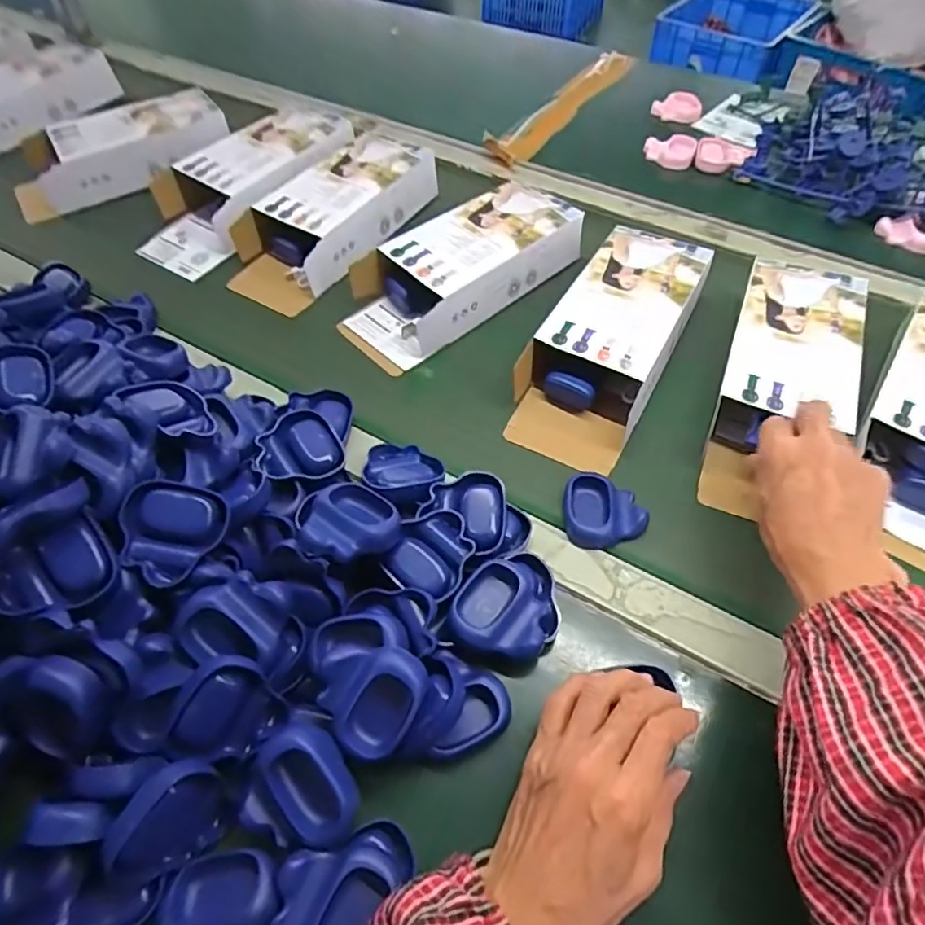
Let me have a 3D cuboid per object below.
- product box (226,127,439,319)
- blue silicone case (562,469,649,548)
[{"bbox_3d":[-0.137,-0.259,0.617,0.116,0.050,0.244,25,58,17],"label":"product box"},{"bbox_3d":[0.106,0.038,0.453,0.059,0.022,0.057,-1,54,0],"label":"blue silicone case"}]

